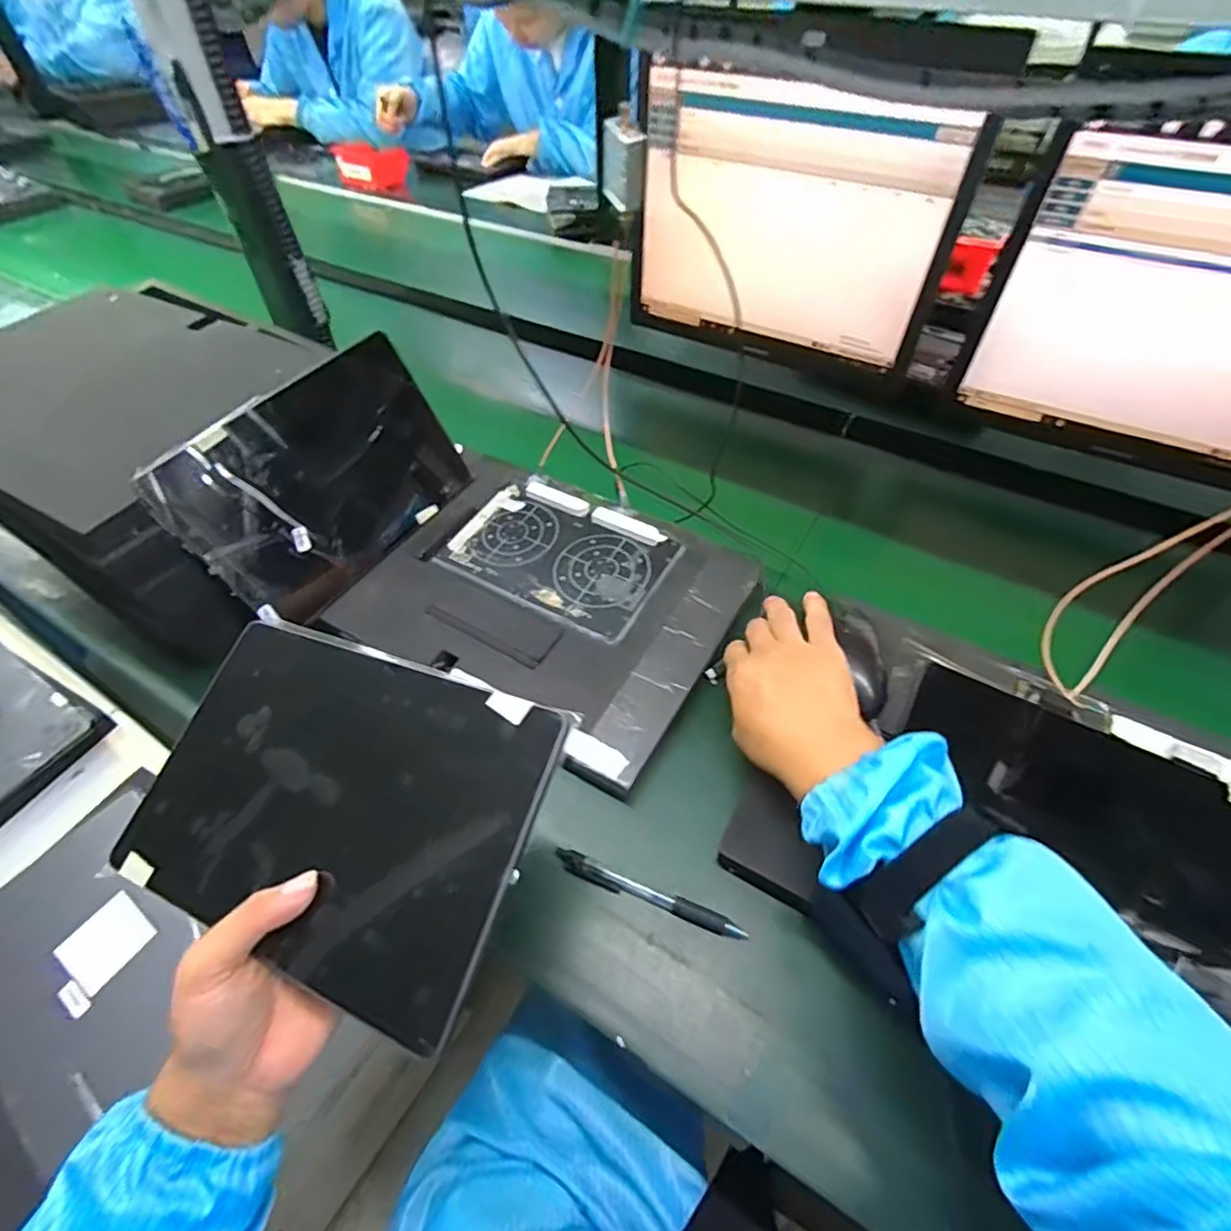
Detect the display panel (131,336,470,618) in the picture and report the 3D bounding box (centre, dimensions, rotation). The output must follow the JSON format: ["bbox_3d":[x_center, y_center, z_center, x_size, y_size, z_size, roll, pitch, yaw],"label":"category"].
[{"bbox_3d":[-0.263,-0.124,0.563,0.013,0.169,0.252,10,50,43],"label":"display panel"}]

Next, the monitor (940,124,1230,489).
[{"bbox_3d":[0.522,-0.257,0.536,0.339,0.276,0.045,27,57,20],"label":"monitor"}]

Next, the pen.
[{"bbox_3d":[0.023,0.196,0.426,0.139,0.007,0.014,17,54,14],"label":"pen"}]

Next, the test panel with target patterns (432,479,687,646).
[{"bbox_3d":[-0.053,-0.063,0.595,0.207,0.014,0.139,25,56,20],"label":"test panel with target patterns"}]

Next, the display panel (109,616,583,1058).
[{"bbox_3d":[-0.163,0.099,0.342,0.246,0.006,0.164,12,68,23],"label":"display panel"}]

